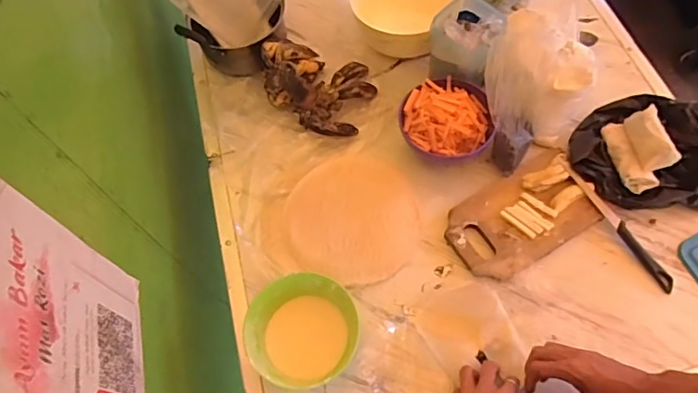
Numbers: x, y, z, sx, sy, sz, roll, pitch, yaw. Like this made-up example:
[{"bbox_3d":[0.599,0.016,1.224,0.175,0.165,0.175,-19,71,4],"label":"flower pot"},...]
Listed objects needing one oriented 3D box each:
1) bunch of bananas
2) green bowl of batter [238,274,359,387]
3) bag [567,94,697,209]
[{"bbox_3d":[-0.058,-0.196,0.896,0.190,0.090,0.164,19,65,13],"label":"bunch of bananas"},{"bbox_3d":[-0.063,0.187,0.716,0.145,0.074,0.141,-2,62,3],"label":"green bowl of batter"},{"bbox_3d":[0.465,-0.066,0.799,0.222,0.076,0.188,32,69,19],"label":"bag"}]

